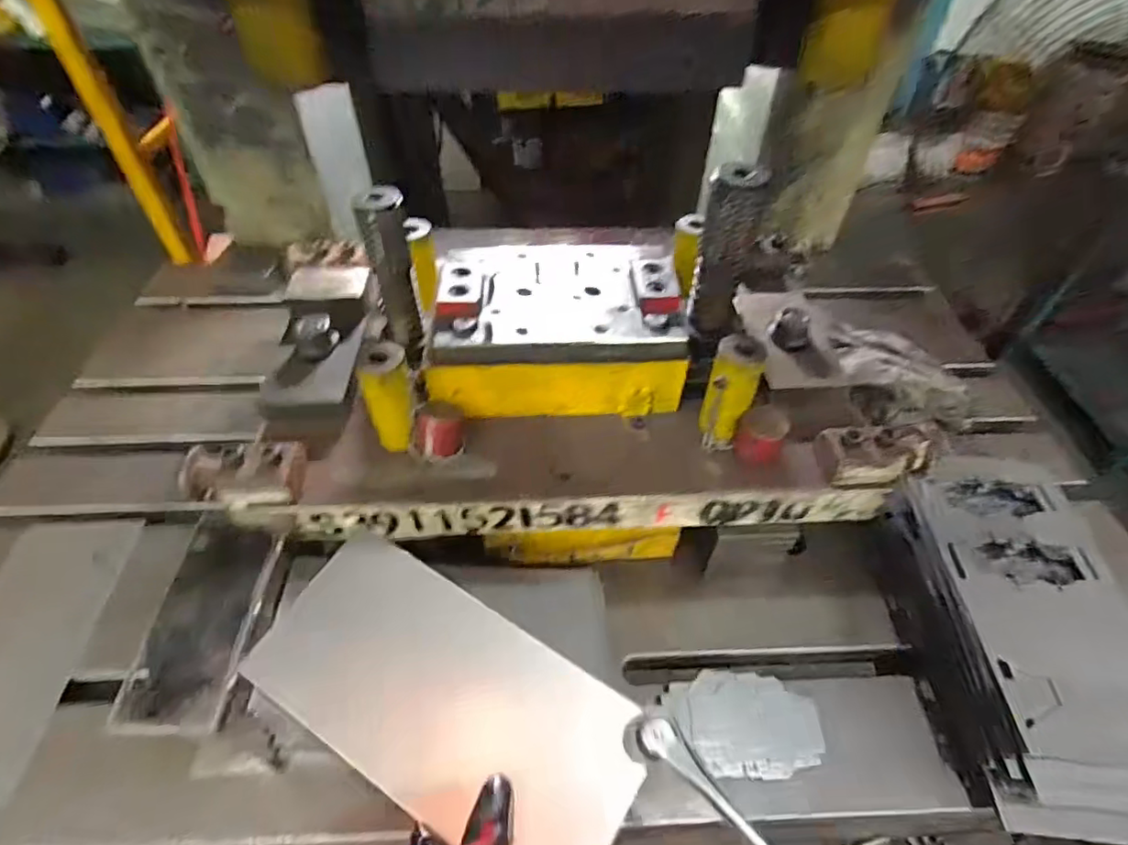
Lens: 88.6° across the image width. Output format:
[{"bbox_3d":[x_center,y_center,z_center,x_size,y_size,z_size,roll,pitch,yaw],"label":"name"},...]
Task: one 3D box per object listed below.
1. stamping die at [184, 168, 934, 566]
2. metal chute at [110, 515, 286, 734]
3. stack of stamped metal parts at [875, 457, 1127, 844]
[{"bbox_3d":[-0.005,-0.078,0.532,0.603,0.244,0.277,-2,48,-2],"label":"stamping die"},{"bbox_3d":[-0.261,0.143,0.426,0.067,0.029,0.152,-1,48,-1],"label":"metal chute"},{"bbox_3d":[0.391,0.172,0.509,0.159,0.089,0.302,3,48,3],"label":"stack of stamped metal parts"}]

